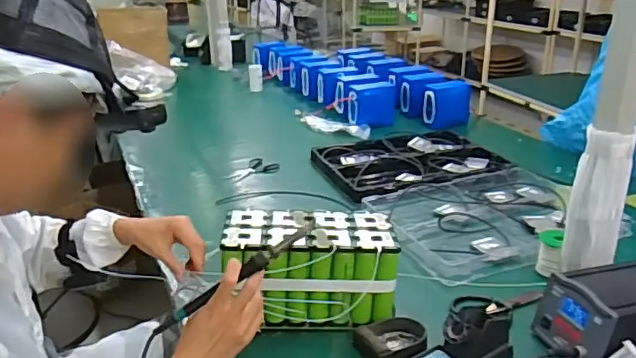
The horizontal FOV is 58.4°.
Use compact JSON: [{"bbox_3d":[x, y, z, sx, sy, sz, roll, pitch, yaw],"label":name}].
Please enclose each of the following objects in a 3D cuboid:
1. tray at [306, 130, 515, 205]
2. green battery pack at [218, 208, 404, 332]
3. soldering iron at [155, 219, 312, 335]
[{"bbox_3d":[0.256,-0.056,1.581,0.486,0.032,0.383,-9,24,-18],"label":"tray"},{"bbox_3d":[-0.011,0.140,0.936,0.269,0.144,0.139,-1,23,1],"label":"green battery pack"},{"bbox_3d":[-0.105,0.125,0.728,0.241,0.017,0.018,-33,28,-3],"label":"soldering iron"}]

